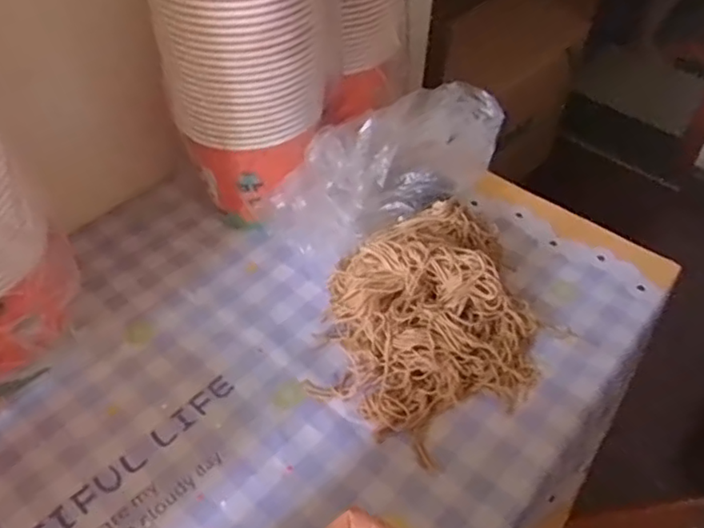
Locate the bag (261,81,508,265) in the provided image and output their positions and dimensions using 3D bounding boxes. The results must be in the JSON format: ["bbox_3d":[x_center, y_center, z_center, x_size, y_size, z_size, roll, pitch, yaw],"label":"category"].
[{"bbox_3d":[0.051,-0.104,0.707,0.319,0.121,0.101,-31,56,-26],"label":"bag"}]

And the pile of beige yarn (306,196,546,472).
[{"bbox_3d":[0.085,0.040,0.622,0.213,0.082,0.258,31,54,24],"label":"pile of beige yarn"}]

